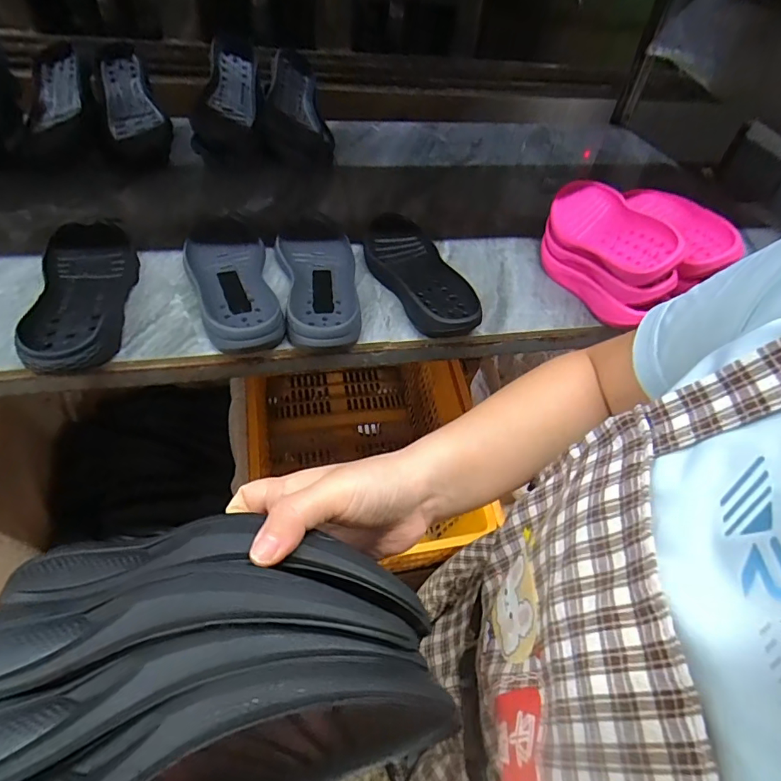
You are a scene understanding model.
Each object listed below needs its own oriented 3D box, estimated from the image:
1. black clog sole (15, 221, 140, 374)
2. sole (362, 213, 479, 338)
[{"bbox_3d":[-0.388,-0.128,0.585,0.109,0.035,0.312,-7,49,-13],"label":"black clog sole"},{"bbox_3d":[0.036,-0.166,0.669,0.106,0.040,0.276,-12,50,-18],"label":"sole"}]

